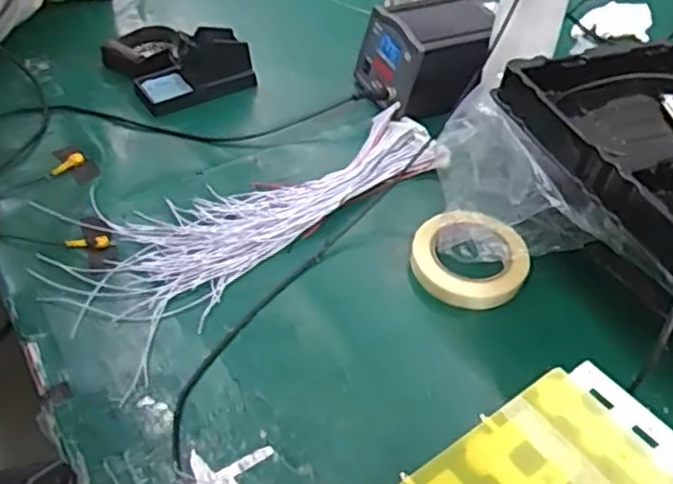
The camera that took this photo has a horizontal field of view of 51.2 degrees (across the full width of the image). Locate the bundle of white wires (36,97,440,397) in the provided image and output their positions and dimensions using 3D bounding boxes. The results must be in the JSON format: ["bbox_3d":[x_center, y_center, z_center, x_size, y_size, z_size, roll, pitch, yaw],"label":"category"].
[{"bbox_3d":[-0.088,-0.042,0.779,0.191,0.022,0.462,36,55,29],"label":"bundle of white wires"}]

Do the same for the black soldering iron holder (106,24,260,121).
[{"bbox_3d":[-0.228,-0.263,0.975,0.149,0.068,0.187,-30,54,-26],"label":"black soldering iron holder"}]

